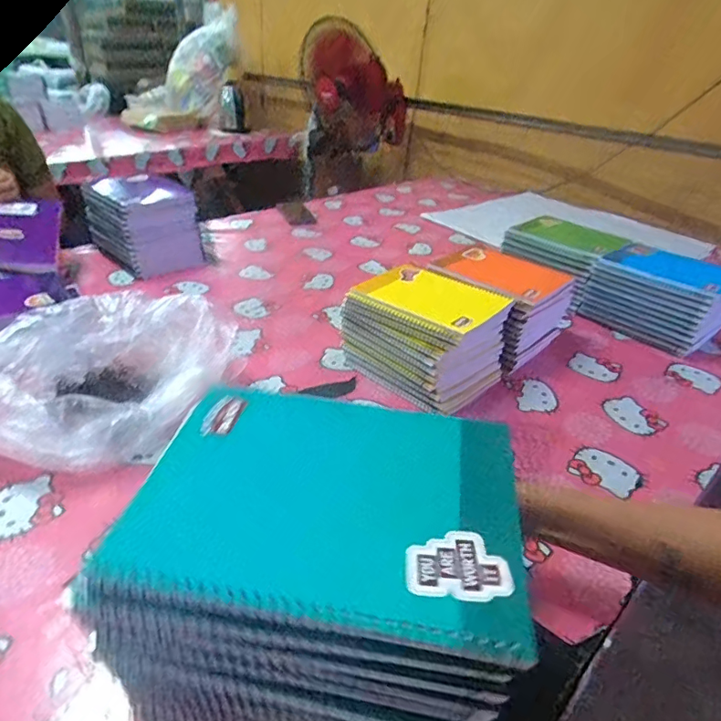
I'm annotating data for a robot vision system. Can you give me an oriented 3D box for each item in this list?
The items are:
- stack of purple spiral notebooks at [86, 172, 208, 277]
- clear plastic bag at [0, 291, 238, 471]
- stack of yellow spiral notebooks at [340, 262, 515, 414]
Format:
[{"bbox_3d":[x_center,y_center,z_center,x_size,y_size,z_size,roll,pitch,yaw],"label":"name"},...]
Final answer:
[{"bbox_3d":[-0.446,-0.279,1.058,0.176,0.183,0.167,-21,39,-34],"label":"stack of purple spiral notebooks"},{"bbox_3d":[-0.325,0.023,0.657,0.264,0.115,0.250,6,33,3],"label":"clear plastic bag"},{"bbox_3d":[0.096,-0.046,0.785,0.173,0.129,0.213,-26,44,-37],"label":"stack of yellow spiral notebooks"}]

